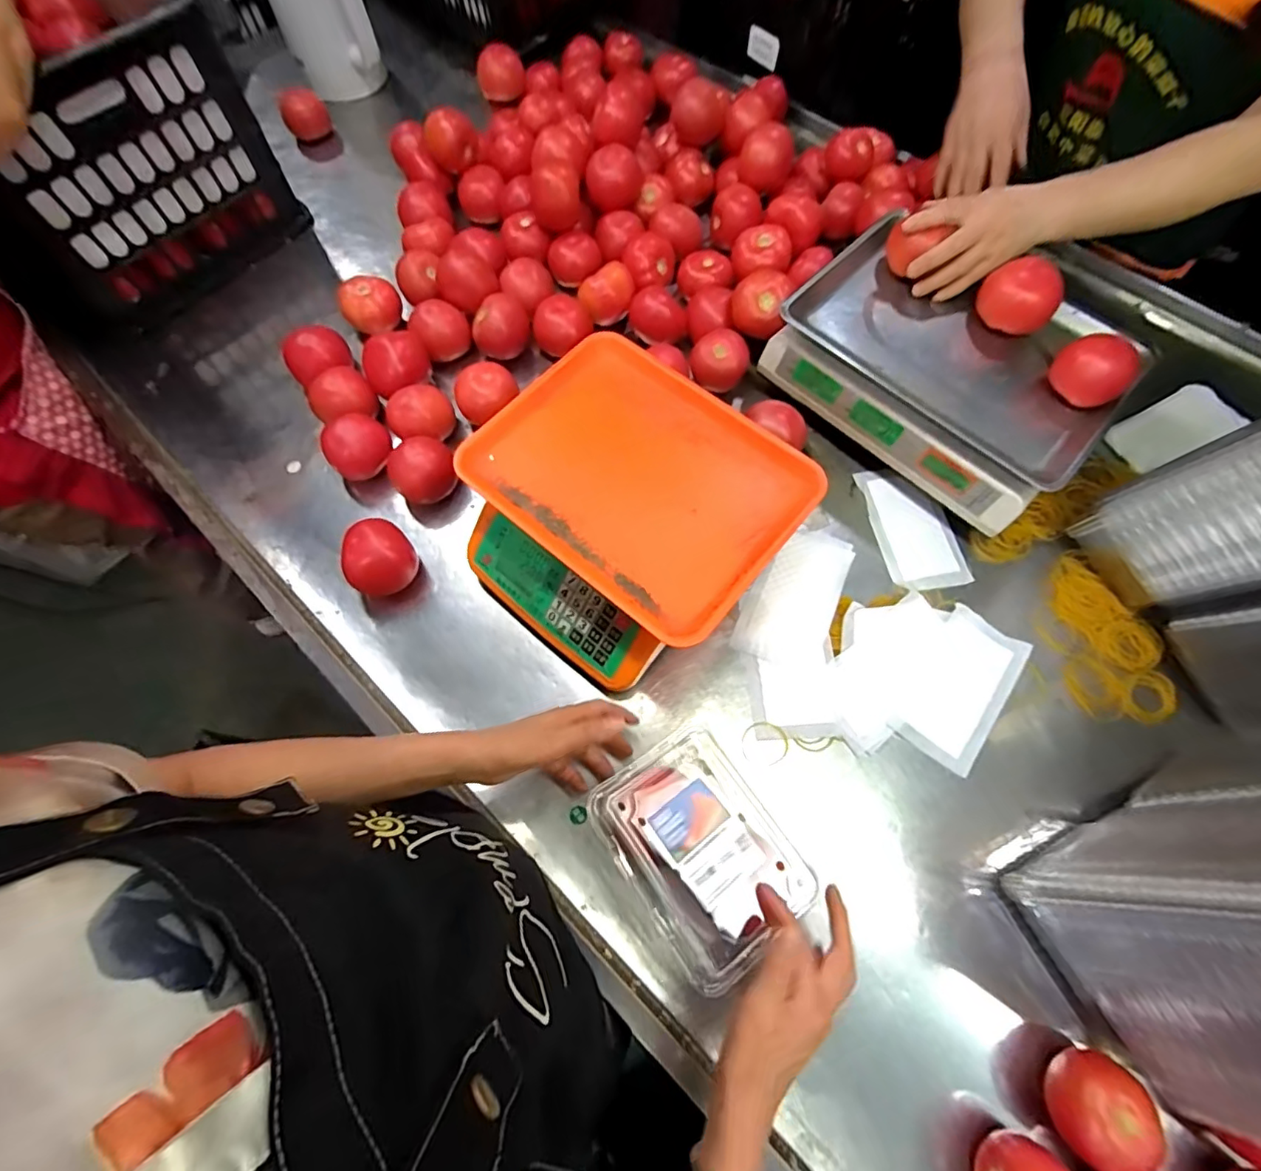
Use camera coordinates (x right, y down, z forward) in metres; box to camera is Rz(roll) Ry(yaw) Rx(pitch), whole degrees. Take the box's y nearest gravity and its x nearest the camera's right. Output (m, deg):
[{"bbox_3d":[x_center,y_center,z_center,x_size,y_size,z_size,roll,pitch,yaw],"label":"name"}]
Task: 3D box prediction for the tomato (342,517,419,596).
[{"bbox_3d":[-0.271,-0.028,0.596,0.069,0.064,0.066,0,69,0],"label":"tomato"}]

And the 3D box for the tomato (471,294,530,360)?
[{"bbox_3d":[-0.168,-0.338,0.715,0.069,0.062,0.072,0,69,0],"label":"tomato"}]

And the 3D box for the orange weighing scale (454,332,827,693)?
[{"bbox_3d":[-0.008,-0.071,0.573,0.292,0.126,0.275,38,73,14],"label":"orange weighing scale"}]

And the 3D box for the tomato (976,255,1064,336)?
[{"bbox_3d":[0.425,-0.315,0.607,0.077,0.053,0.069,41,74,15],"label":"tomato"}]

